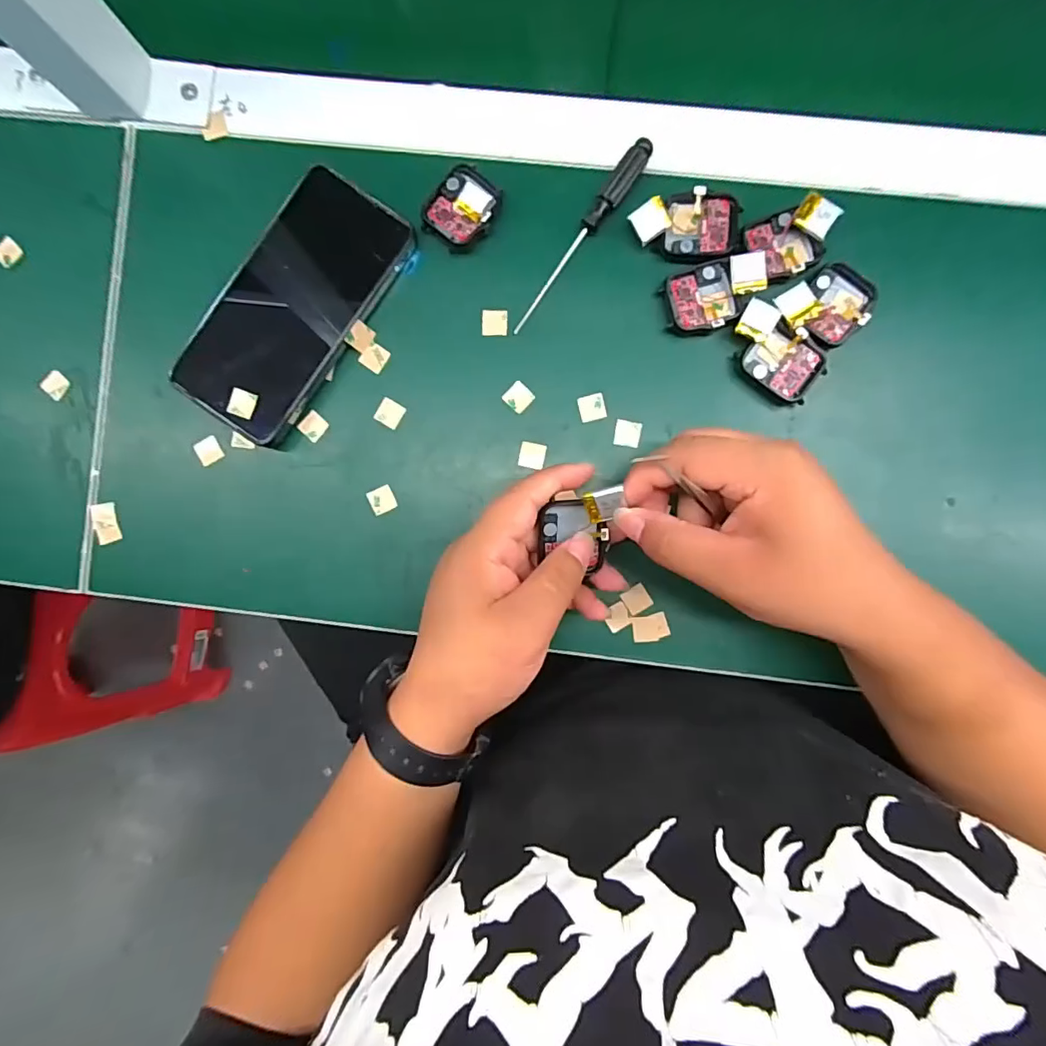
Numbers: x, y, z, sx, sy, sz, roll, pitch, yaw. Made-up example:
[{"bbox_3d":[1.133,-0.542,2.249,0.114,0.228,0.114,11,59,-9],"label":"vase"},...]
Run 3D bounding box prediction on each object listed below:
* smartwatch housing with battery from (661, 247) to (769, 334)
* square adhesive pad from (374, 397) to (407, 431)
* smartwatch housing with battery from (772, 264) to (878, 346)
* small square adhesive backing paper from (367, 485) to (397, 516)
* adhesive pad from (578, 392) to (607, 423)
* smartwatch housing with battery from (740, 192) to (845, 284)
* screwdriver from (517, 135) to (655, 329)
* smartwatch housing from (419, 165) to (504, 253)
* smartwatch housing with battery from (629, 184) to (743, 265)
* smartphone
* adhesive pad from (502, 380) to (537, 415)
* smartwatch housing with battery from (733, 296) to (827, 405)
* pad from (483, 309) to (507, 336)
[{"bbox_3d":[0.114,-0.135,0.311,0.056,0.018,0.038,-13,89,2],"label":"smartwatch housing with battery"},{"bbox_3d":[-0.083,-0.069,0.327,0.016,0.004,0.016,31,91,2],"label":"square adhesive pad"},{"bbox_3d":[0.179,-0.127,0.304,0.054,0.010,0.041,-34,89,2],"label":"smartwatch housing with battery"},{"bbox_3d":[-0.088,-0.014,0.328,0.016,0.004,0.016,-23,89,2],"label":"small square adhesive backing paper"},{"bbox_3d":[0.043,-0.071,0.322,0.016,0.004,0.016,-13,89,2],"label":"adhesive pad"},{"bbox_3d":[0.157,-0.166,0.303,0.047,0.014,0.038,-20,89,2],"label":"smartwatch housing with battery"},{"bbox_3d":[0.036,-0.171,0.315,0.013,0.014,0.129,35,91,2],"label":"screwdriver"},{"bbox_3d":[-0.036,-0.190,0.317,0.037,0.009,0.046,40,91,2],"label":"smartwatch housing"},{"bbox_3d":[0.096,-0.175,0.311,0.062,0.014,0.039,-5,90,2],"label":"smartwatch housing with battery"},{"bbox_3d":[-0.140,-0.131,0.322,0.076,0.018,0.159,36,91,2],"label":"smartphone"},{"bbox_3d":[-0.003,-0.078,0.323,0.016,0.004,0.016,42,91,2],"label":"adhesive pad"},{"bbox_3d":[0.149,-0.100,0.307,0.059,0.010,0.037,37,91,2],"label":"smartwatch housing with battery"},{"bbox_3d":[-0.017,-0.124,0.323,0.016,0.004,0.016,1,90,2],"label":"pad"}]

